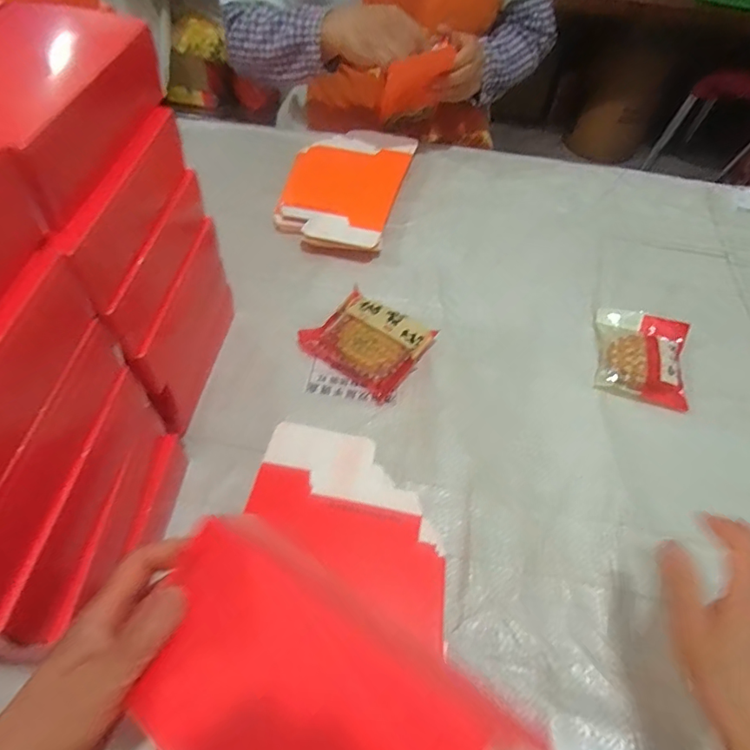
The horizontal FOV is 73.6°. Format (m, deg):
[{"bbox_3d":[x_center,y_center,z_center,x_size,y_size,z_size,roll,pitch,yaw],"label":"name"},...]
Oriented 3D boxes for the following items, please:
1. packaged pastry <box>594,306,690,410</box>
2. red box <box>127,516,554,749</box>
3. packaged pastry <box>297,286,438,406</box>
[{"bbox_3d":[0.307,-0.028,0.576,0.095,0.021,0.129,14,53,7],"label":"packaged pastry"},{"bbox_3d":[-0.030,0.148,0.228,0.171,0.039,0.098,29,71,25],"label":"red box"},{"bbox_3d":[-0.010,-0.038,0.556,0.118,0.035,0.095,32,57,19],"label":"packaged pastry"}]

